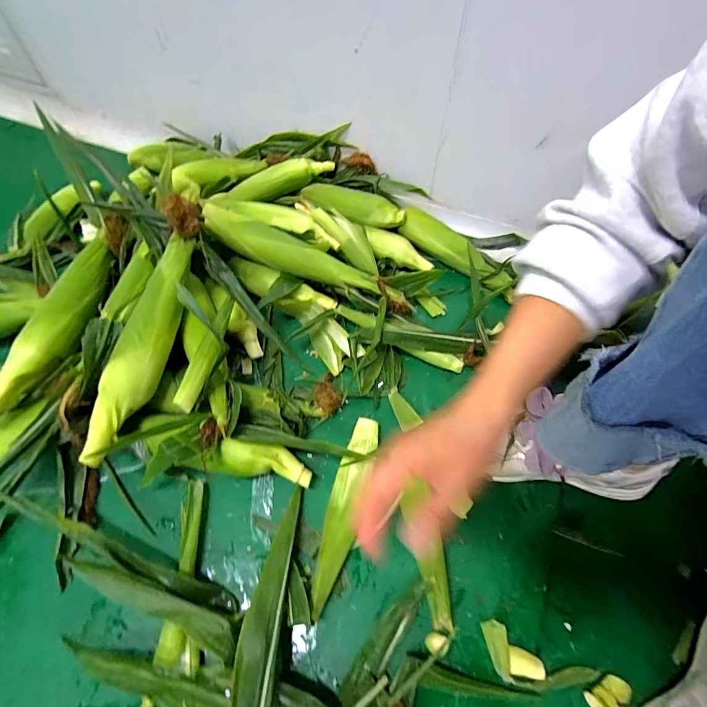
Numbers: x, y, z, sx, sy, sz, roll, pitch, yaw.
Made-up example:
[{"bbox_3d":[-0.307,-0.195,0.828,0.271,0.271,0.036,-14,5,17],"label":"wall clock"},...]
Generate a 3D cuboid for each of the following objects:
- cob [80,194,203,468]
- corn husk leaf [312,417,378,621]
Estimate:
[{"bbox_3d":[-0.248,-0.041,0.459,0.060,0.050,0.341,8,73,6],"label":"cob"},{"bbox_3d":[-0.009,0.178,0.441,0.035,0.022,0.214,12,58,9],"label":"corn husk leaf"}]

